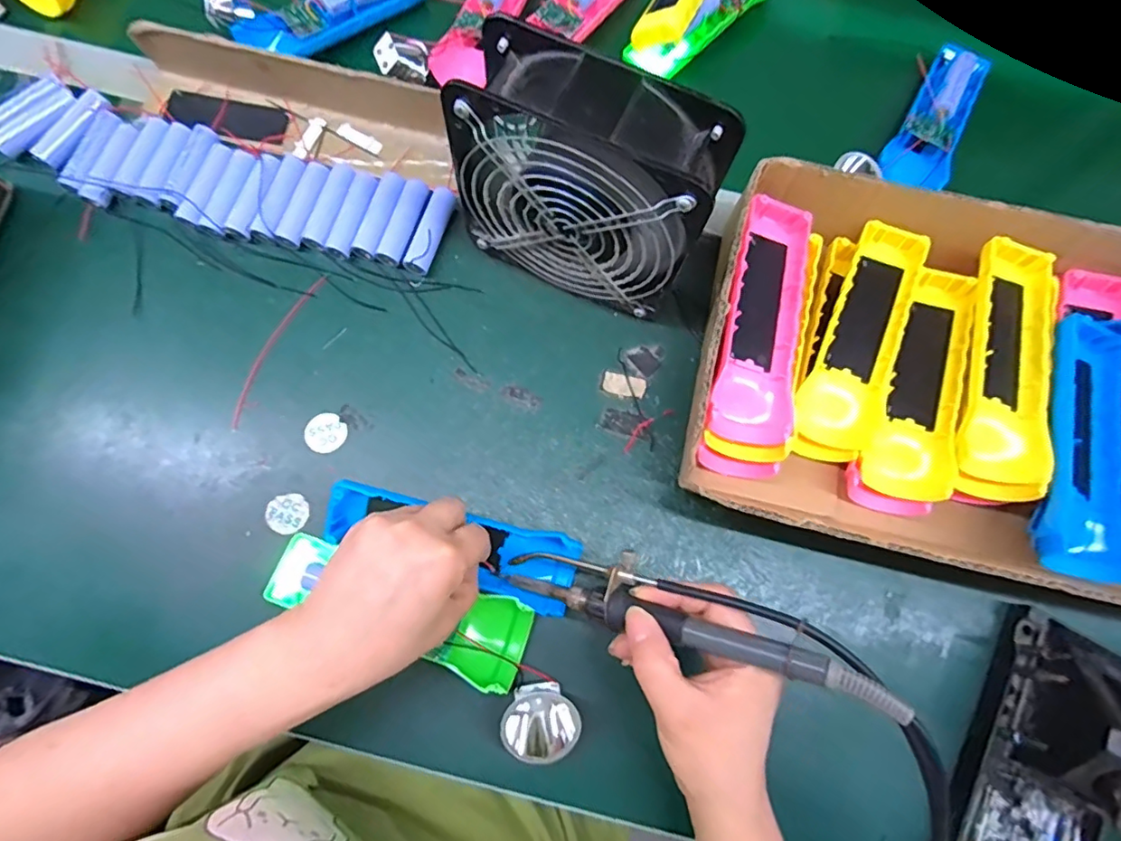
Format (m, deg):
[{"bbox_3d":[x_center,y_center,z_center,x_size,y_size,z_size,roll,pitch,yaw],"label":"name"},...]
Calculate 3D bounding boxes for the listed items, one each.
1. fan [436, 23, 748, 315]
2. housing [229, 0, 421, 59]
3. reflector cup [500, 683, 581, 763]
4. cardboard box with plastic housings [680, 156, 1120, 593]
[{"bbox_3d":[0.016,-0.138,0.344,0.142,0.150,0.061,23,76,4],"label":"fan"},{"bbox_3d":[-0.183,-0.339,0.459,0.158,0.029,0.050,-39,80,-10],"label":"housing"},{"bbox_3d":[-0.011,0.172,0.321,0.043,0.031,0.033,6,76,0],"label":"reflector cup"},{"bbox_3d":[0.297,-0.015,0.343,0.421,0.109,0.230,13,76,1],"label":"cardboard box with plastic housings"}]

